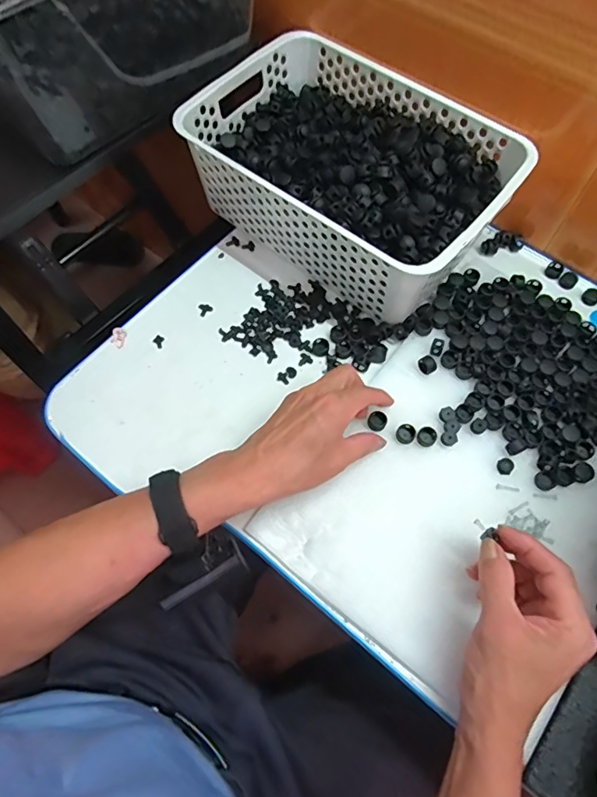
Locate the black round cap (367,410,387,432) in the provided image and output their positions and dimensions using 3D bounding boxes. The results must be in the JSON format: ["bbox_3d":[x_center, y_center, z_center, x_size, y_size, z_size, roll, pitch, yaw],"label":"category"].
[{"bbox_3d":[0.073,0.021,0.470,0.016,0.007,0.017,0,65,0],"label":"black round cap"}]

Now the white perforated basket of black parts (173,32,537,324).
[{"bbox_3d":[0.055,-0.231,0.536,0.301,0.107,0.202,36,70,16],"label":"white perforated basket of black parts"}]

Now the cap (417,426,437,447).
[{"bbox_3d":[0.117,0.034,0.462,0.018,0.004,0.016,-32,69,-14],"label":"cap"}]

